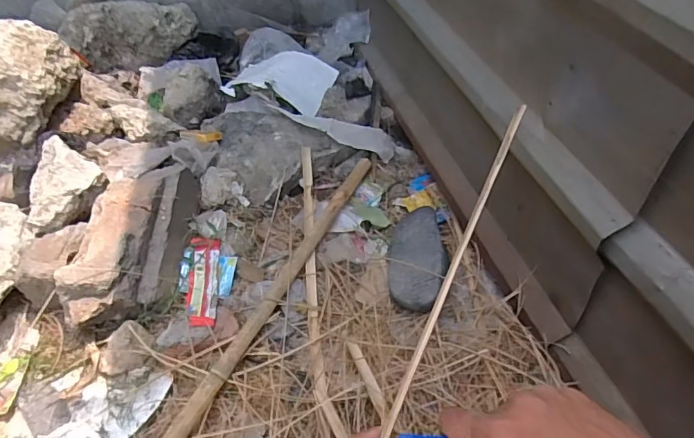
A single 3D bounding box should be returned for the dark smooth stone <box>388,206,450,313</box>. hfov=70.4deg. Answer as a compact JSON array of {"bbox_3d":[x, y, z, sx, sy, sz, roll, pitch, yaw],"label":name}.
[{"bbox_3d":[0.143,0.061,0.982,0.116,0.085,0.277,8,48,8],"label":"dark smooth stone"}]

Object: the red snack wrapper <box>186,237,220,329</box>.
[{"bbox_3d":[-0.283,0.126,0.966,0.058,0.030,0.208,-6,48,-4],"label":"red snack wrapper"}]

